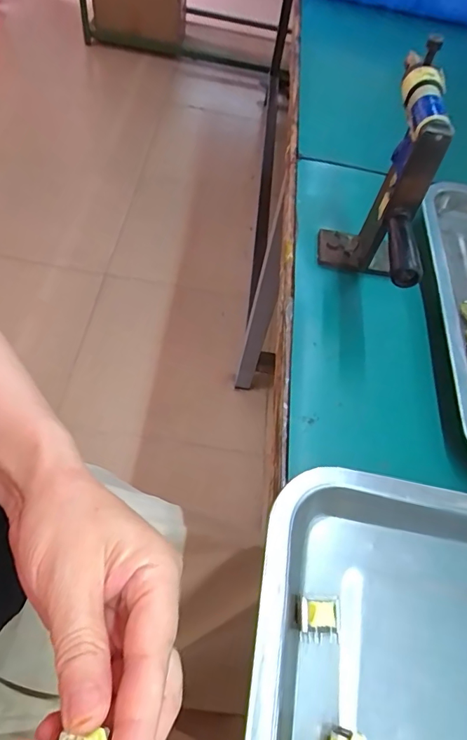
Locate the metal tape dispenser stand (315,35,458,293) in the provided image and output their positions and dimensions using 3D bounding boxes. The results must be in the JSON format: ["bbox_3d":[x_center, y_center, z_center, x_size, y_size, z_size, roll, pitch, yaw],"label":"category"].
[{"bbox_3d":[0.111,-0.128,0.321,0.072,0.127,0.165,16,57,2],"label":"metal tape dispenser stand"}]

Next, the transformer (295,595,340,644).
[{"bbox_3d":[0.040,0.123,0.220,0.021,0.017,0.019,9,57,-3],"label":"transformer"}]

